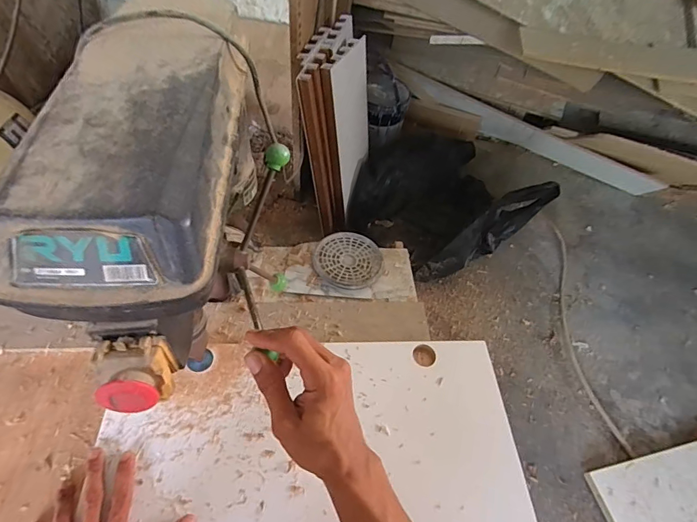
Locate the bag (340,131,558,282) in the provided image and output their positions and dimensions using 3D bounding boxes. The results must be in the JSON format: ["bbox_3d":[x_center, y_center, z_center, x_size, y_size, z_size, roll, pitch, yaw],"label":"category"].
[{"bbox_3d":[0.239,-0.155,1.002,0.427,0.177,0.338,-27,62,-24],"label":"bag"}]

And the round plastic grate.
[{"bbox_3d":[0.000,-0.004,0.693,0.119,0.011,0.120,3,51,-3],"label":"round plastic grate"}]

